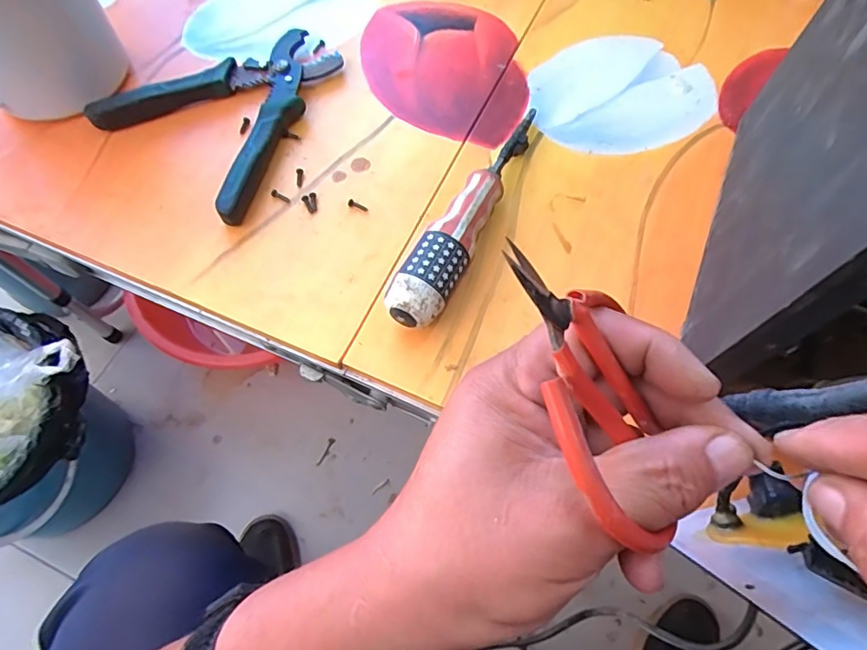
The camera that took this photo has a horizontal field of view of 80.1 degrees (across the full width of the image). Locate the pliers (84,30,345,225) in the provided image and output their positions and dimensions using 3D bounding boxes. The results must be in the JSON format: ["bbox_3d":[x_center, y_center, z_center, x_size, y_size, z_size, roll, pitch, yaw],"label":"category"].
[{"bbox_3d":[-0.129,-0.154,0.354,0.119,0.030,0.151,34,70,15],"label":"pliers"}]

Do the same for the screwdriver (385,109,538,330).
[{"bbox_3d":[0.027,-0.072,0.312,0.029,0.037,0.177,25,68,12],"label":"screwdriver"}]

